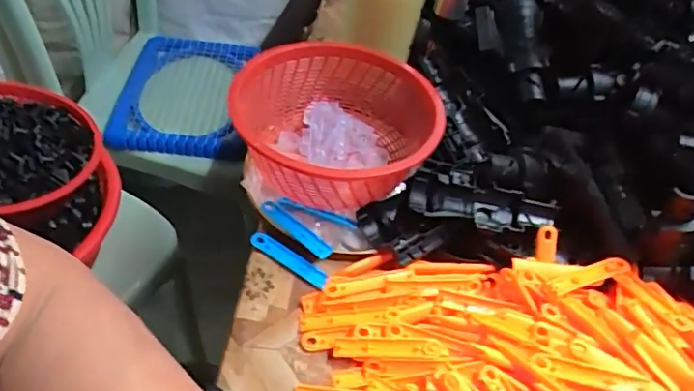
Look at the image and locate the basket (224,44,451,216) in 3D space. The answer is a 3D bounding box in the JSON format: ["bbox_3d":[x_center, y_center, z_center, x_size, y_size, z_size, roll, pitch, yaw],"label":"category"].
[{"bbox_3d":[-0.011,-0.059,0.487,0.174,0.074,0.170,7,44,-7],"label":"basket"}]

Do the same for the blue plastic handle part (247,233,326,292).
[{"bbox_3d":[-0.048,0.052,0.444,0.073,0.004,0.014,33,69,13],"label":"blue plastic handle part"}]

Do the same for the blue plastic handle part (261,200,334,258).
[{"bbox_3d":[-0.043,0.027,0.450,0.073,0.011,0.014,38,49,23],"label":"blue plastic handle part"}]

